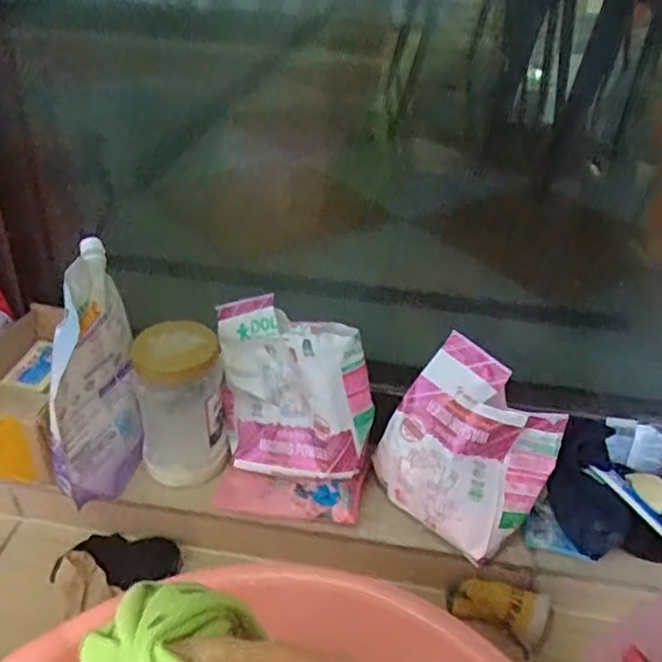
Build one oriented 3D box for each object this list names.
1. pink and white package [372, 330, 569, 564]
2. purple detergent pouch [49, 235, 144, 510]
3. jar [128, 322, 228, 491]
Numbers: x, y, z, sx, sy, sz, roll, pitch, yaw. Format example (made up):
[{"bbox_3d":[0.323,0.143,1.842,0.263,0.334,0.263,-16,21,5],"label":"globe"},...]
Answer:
[{"bbox_3d":[0.148,0.122,0.763,0.170,0.160,0.132,28,41,33],"label":"pink and white package"},{"bbox_3d":[-0.256,0.056,0.773,0.070,0.269,0.162,6,33,4],"label":"purple detergent pouch"},{"bbox_3d":[-0.172,0.083,0.804,0.097,0.160,0.097,-4,34,-10],"label":"jar"}]

